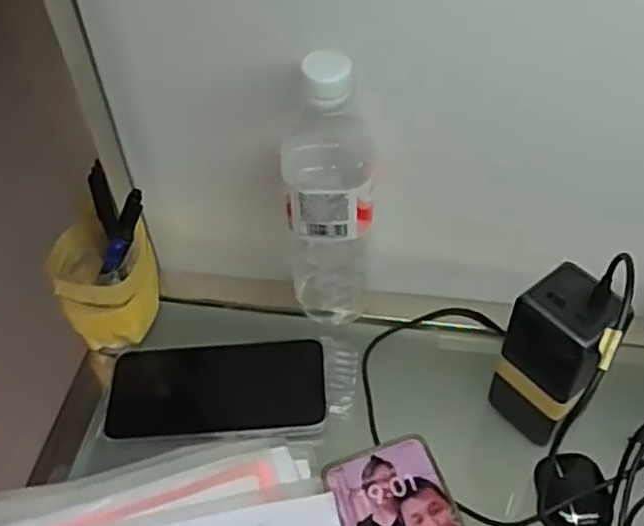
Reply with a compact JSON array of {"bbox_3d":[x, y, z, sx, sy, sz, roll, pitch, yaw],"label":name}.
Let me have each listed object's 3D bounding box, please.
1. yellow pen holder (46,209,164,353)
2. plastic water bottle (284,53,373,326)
[{"bbox_3d":[-0.168,0.016,0.558,0.071,0.071,0.083,-12,52,-8],"label":"yellow pen holder"},{"bbox_3d":[0.006,-0.045,0.510,0.065,0.230,0.066,1,51,2],"label":"plastic water bottle"}]

